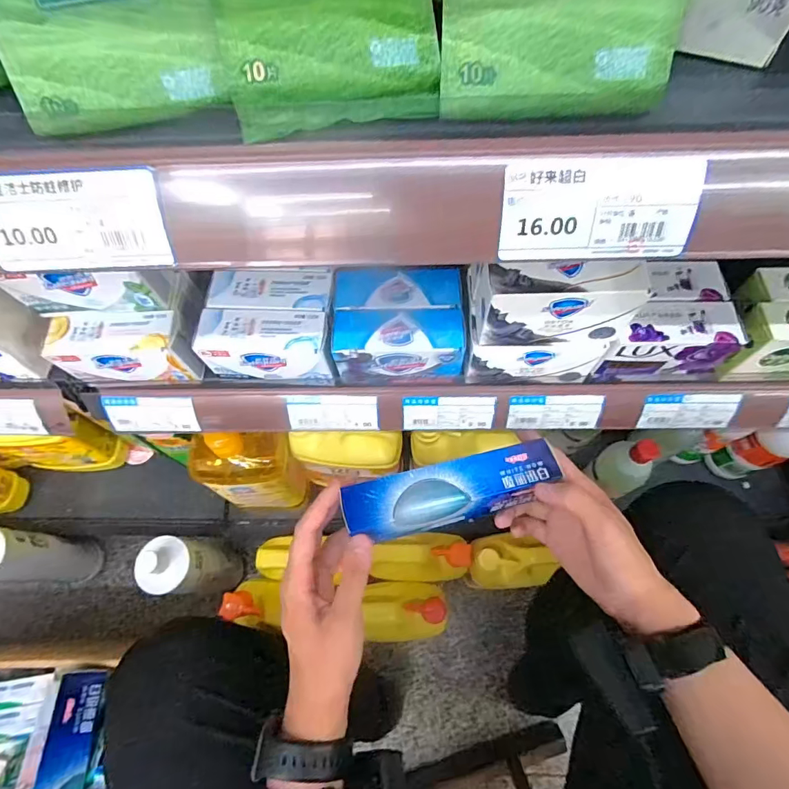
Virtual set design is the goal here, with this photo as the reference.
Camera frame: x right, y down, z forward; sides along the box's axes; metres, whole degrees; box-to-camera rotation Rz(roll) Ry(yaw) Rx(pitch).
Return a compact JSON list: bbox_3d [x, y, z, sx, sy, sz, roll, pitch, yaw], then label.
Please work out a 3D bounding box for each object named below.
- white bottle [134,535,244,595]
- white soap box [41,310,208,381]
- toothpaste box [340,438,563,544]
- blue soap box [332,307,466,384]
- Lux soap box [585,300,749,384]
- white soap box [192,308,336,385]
[{"bbox_3d":[-0.302,0.258,0.695,0.074,0.191,0.077,-3,67,1],"label":"white bottle"},{"bbox_3d":[-0.219,-0.037,0.379,0.105,0.053,0.040,0,67,2],"label":"white soap box"},{"bbox_3d":[0.048,0.082,0.384,0.173,0.028,0.048,-14,67,-7],"label":"toothpaste box"},{"bbox_3d":[0.005,-0.037,0.369,0.099,0.059,0.038,1,67,3],"label":"blue soap box"},{"bbox_3d":[0.210,-0.040,0.357,0.105,0.066,0.037,-1,67,2],"label":"Lux soap box"},{"bbox_3d":[-0.102,-0.039,0.375,0.100,0.052,0.037,1,67,2],"label":"white soap box"}]

